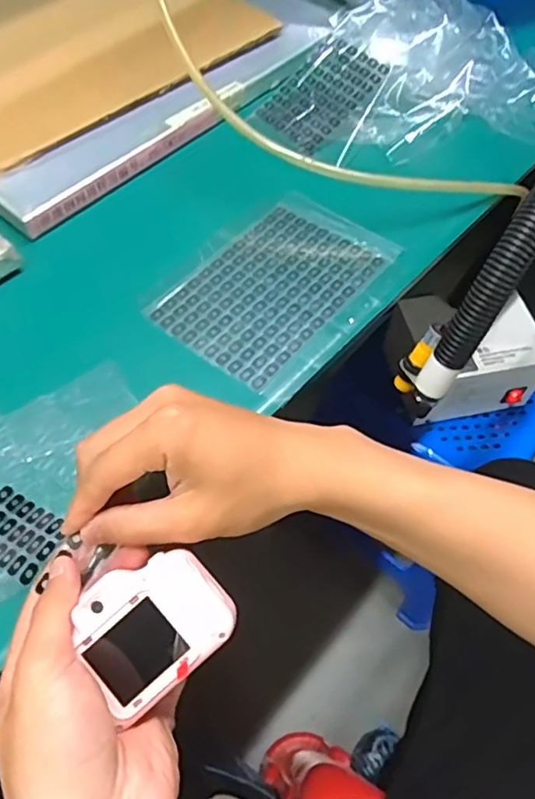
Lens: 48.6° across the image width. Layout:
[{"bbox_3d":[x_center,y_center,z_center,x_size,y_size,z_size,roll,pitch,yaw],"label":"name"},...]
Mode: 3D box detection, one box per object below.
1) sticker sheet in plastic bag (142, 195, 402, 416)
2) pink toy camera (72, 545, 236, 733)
[{"bbox_3d":[0.011,-0.087,0.452,0.128,0.006,0.176,34,63,19],"label":"sticker sheet in plastic bag"},{"bbox_3d":[-0.053,0.107,0.291,0.070,0.035,0.057,-33,81,-5],"label":"pink toy camera"}]

